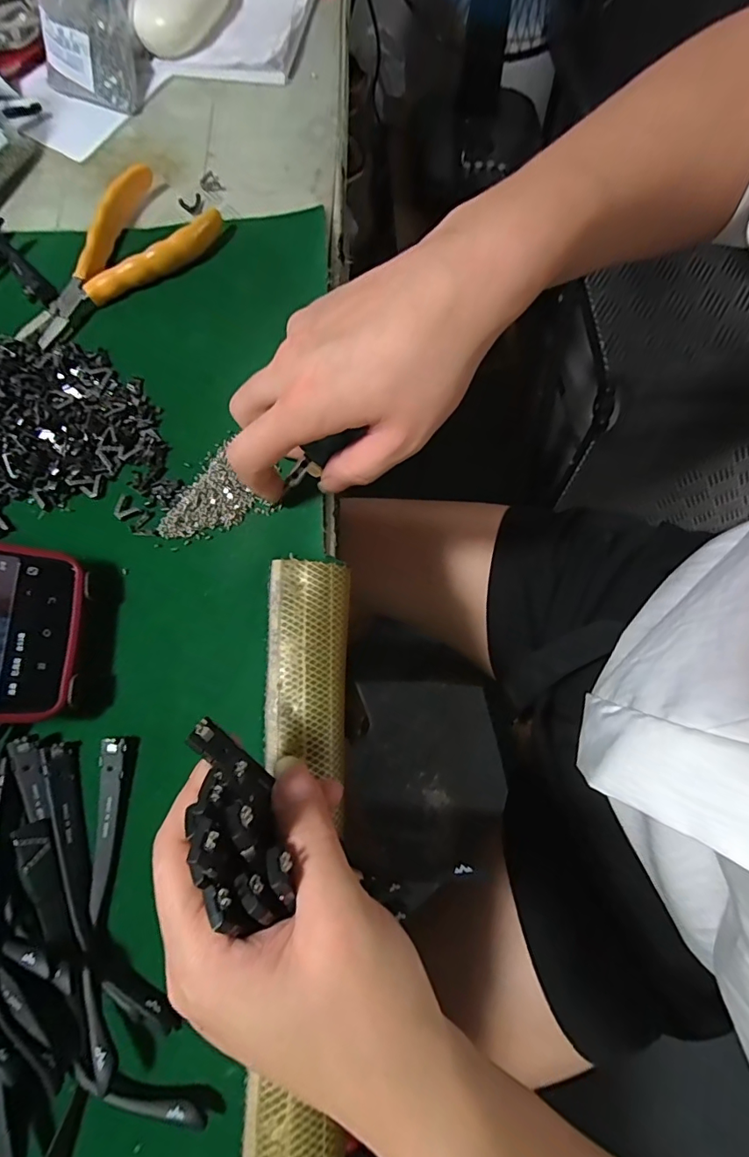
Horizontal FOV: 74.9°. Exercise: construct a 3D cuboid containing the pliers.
[{"bbox_3d":[-0.169,-0.200,0.315,0.075,0.020,0.137,37,78,12],"label":"pliers"}]

